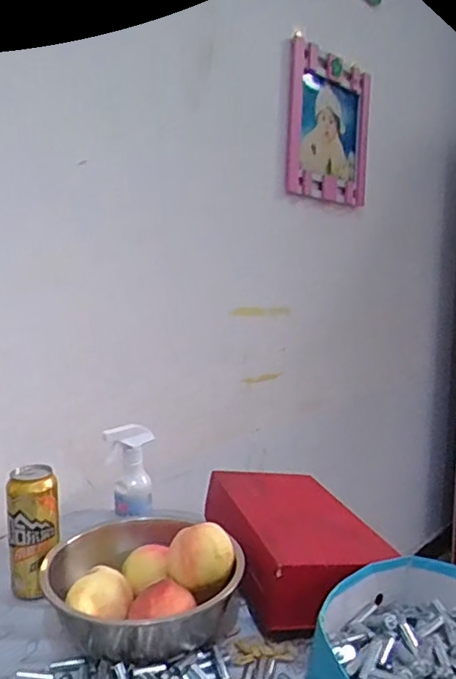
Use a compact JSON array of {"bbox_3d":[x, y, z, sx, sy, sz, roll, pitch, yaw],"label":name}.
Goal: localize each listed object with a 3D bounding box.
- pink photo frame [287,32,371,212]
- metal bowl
[{"bbox_3d":[0.264,-0.547,1.477,0.034,0.360,0.351,10,10,44],"label":"pink photo frame"},{"bbox_3d":[-0.100,0.302,0.696,0.207,0.114,0.207,0,8,0],"label":"metal bowl"}]

